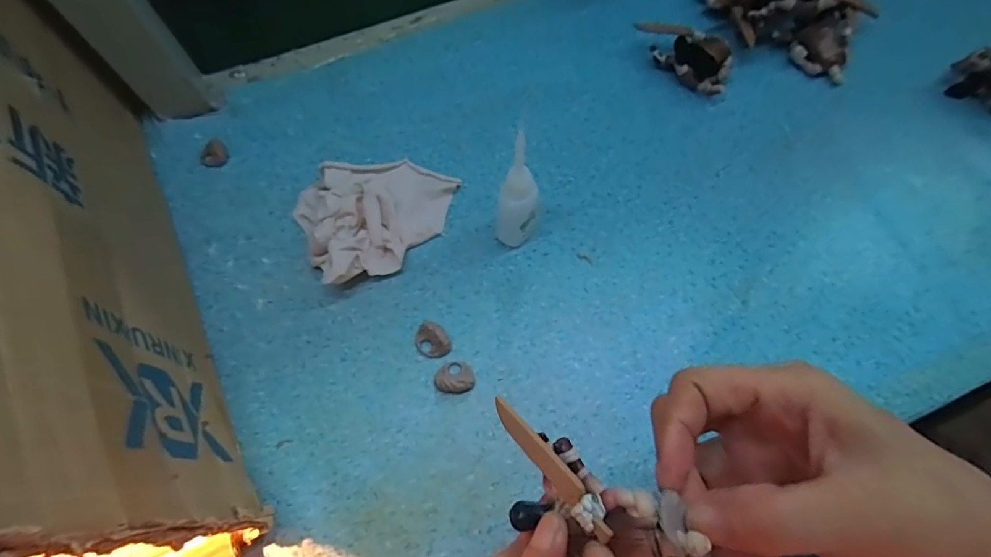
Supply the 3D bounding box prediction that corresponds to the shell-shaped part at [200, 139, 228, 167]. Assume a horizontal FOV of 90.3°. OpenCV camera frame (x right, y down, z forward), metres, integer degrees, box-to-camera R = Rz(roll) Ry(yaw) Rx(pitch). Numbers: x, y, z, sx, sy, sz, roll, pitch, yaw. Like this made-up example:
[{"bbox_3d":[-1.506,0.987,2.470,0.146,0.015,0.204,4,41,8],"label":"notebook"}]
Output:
[{"bbox_3d":[-0.214,-0.095,0.373,0.020,0.009,0.019,0,67,1],"label":"shell-shaped part"}]

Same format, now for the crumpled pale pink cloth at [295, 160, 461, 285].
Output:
[{"bbox_3d":[-0.079,-0.048,0.335,0.106,0.030,0.086,-26,69,-9],"label":"crumpled pale pink cloth"}]

